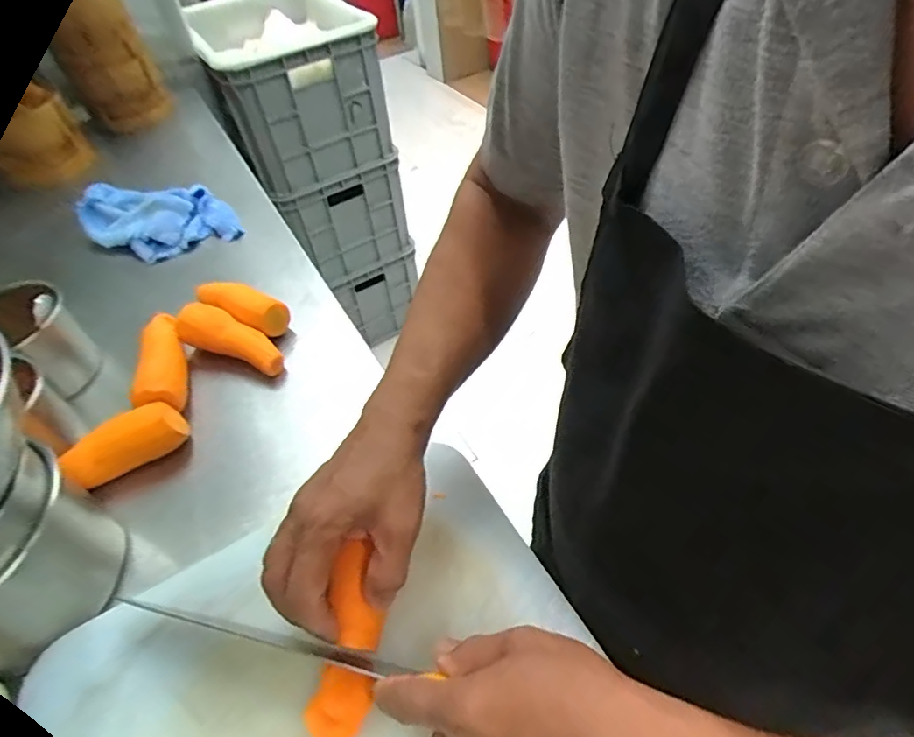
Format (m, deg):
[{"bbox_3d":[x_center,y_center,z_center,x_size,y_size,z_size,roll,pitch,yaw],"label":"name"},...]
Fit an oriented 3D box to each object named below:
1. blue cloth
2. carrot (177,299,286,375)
[{"bbox_3d":[-0.398,-0.205,0.707,0.198,0.063,0.110,5,51,10],"label":"blue cloth"},{"bbox_3d":[-0.237,-0.030,0.551,0.123,0.031,0.041,26,56,8],"label":"carrot"}]

